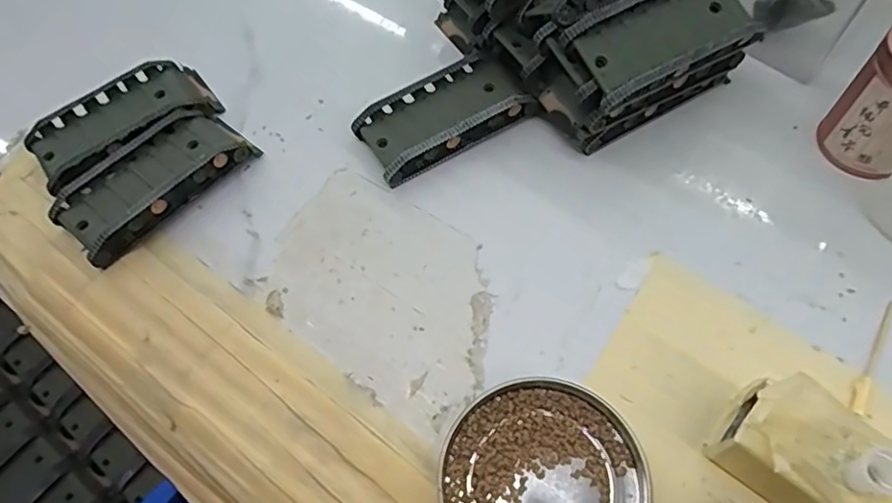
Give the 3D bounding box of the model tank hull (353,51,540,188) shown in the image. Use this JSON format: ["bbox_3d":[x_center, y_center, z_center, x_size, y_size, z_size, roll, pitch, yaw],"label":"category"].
[{"bbox_3d":[-0.001,-0.074,0.322,0.088,0.021,0.045,-28,63,-11],"label":"model tank hull"}]

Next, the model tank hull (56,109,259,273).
[{"bbox_3d":[-0.151,-0.038,0.310,0.046,0.024,0.095,37,70,21],"label":"model tank hull"}]

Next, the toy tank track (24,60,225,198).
[{"bbox_3d":[-0.178,-0.071,0.332,0.096,0.019,0.052,-40,66,-17],"label":"toy tank track"}]

